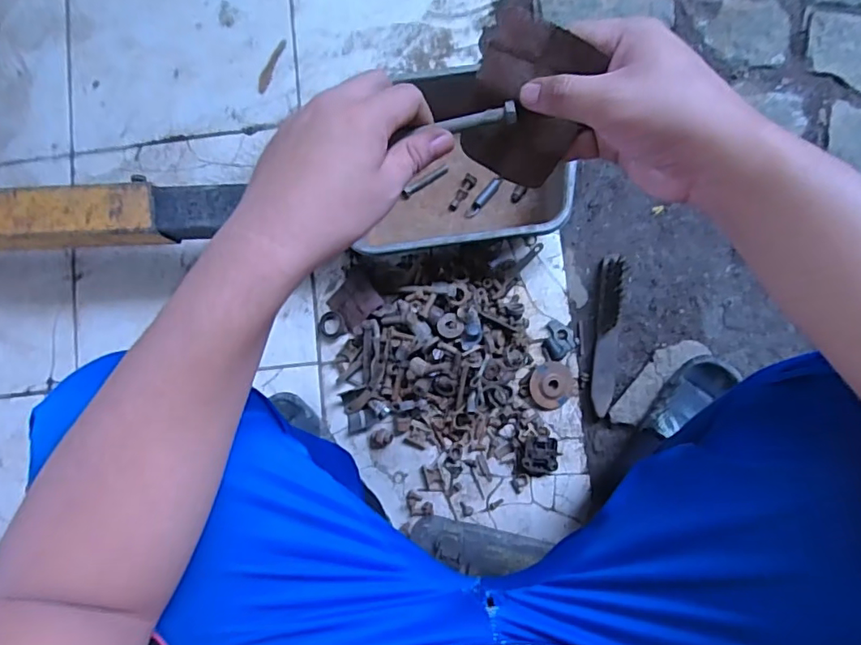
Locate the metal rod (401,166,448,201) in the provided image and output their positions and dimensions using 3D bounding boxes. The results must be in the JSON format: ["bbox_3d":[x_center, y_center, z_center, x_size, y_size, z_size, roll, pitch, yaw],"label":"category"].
[{"bbox_3d":[-0.009,-0.225,0.855,0.083,0.011,0.014,-32,83,1],"label":"metal rod"}]

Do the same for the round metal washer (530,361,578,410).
[{"bbox_3d":[0.188,0.096,0.816,0.070,0.014,0.071,0,85,5],"label":"round metal washer"}]

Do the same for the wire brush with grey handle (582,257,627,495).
[{"bbox_3d":[0.268,0.021,0.810,0.043,0.035,0.238,5,85,5],"label":"wire brush with grey handle"}]

